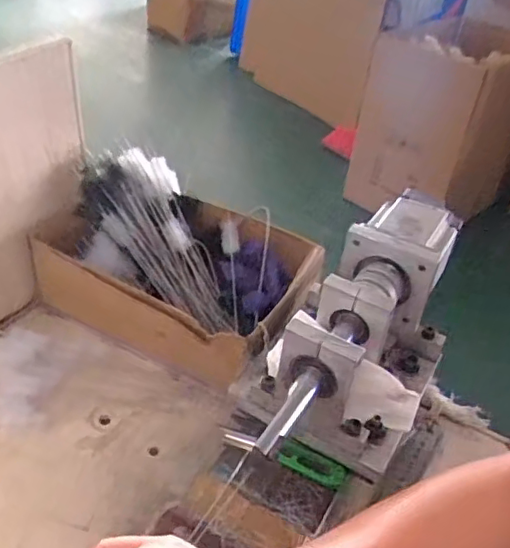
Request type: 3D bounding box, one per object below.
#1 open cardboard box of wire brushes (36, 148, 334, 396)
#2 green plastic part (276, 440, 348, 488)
[{"bbox_3d":[-0.082,-0.010,0.665,0.279,0.132,0.186,25,43,21],"label":"open cardboard box of wire brushes"},{"bbox_3d":[0.048,0.161,0.505,0.060,0.013,0.020,22,42,19],"label":"green plastic part"}]

